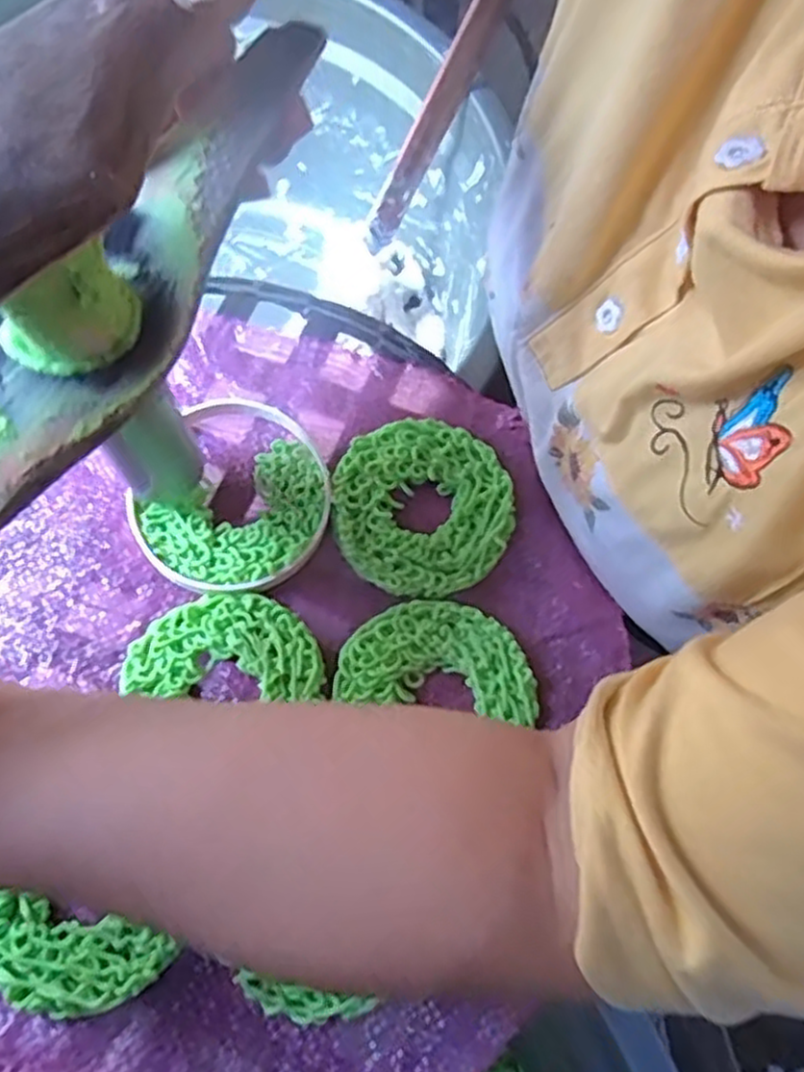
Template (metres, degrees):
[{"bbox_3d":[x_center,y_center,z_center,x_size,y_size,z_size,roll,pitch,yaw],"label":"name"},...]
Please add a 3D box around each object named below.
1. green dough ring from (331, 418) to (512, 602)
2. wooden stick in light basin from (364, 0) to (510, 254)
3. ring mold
[{"bbox_3d":[0.008,-0.014,0.325,0.074,0.010,0.080,1,69,-2],"label":"green dough ring"},{"bbox_3d":[0.021,-0.249,0.439,0.019,0.184,0.011,-23,69,-43],"label":"wooden stick in light basin"},{"bbox_3d":[-0.071,-0.017,0.323,0.083,0.010,0.088,1,69,-2],"label":"ring mold"}]

